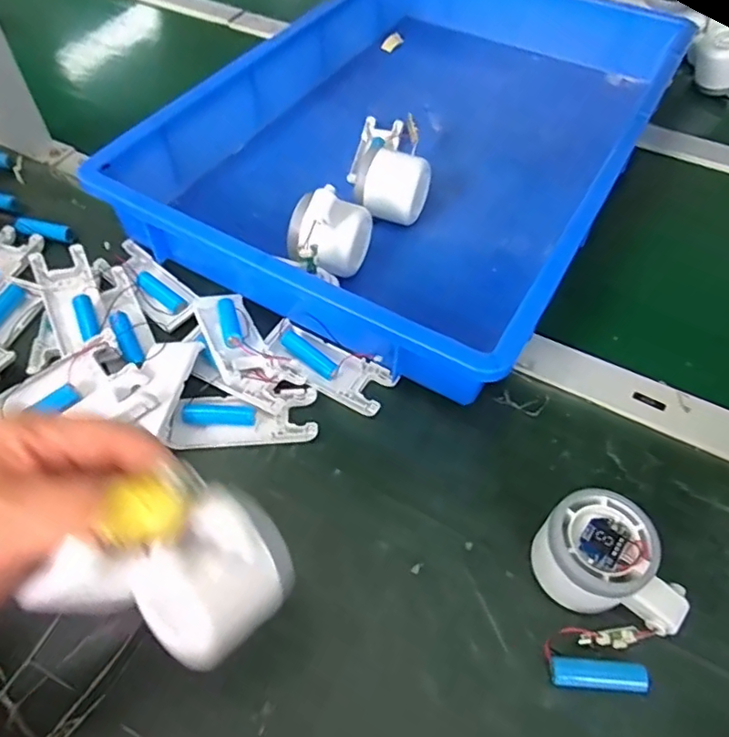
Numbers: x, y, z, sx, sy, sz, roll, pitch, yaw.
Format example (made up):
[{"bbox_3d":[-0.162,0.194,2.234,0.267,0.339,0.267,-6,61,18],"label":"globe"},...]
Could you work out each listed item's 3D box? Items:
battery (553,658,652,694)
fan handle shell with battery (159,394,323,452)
[{"bbox_3d":[0.128,0.168,0.312,0.048,0.015,0.014,6,55,2],"label":"battery"},{"bbox_3d":[-0.087,0.037,0.406,0.102,0.016,0.040,-3,55,-4],"label":"fan handle shell with battery"}]

